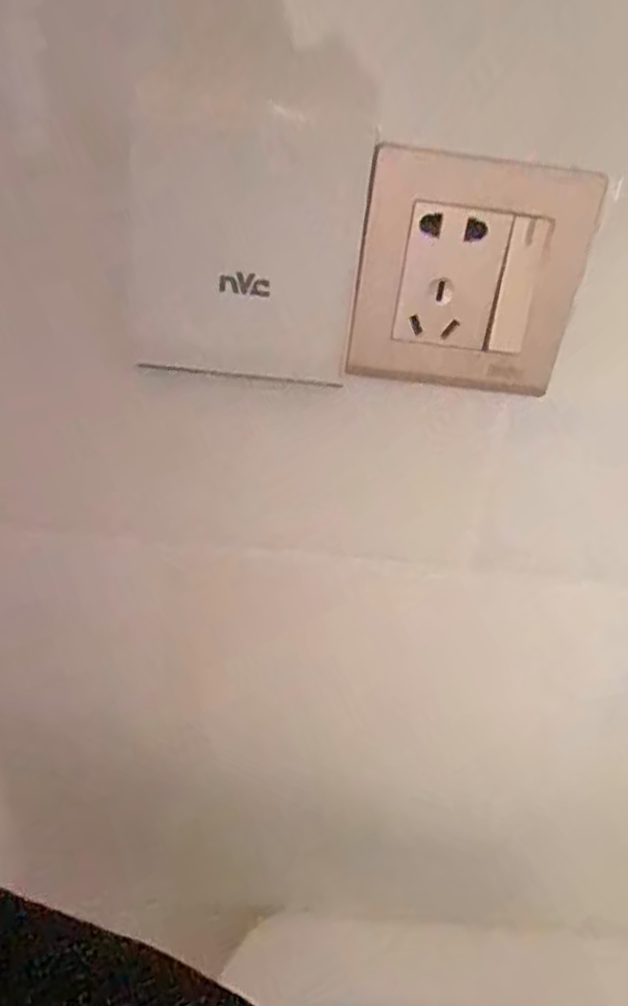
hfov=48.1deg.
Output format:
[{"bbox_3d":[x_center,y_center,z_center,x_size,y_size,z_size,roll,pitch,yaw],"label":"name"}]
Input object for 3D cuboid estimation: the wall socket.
[{"bbox_3d":[0.060,-0.087,0.275,0.085,0.083,0.013,5,30,-5],"label":"wall socket"}]

